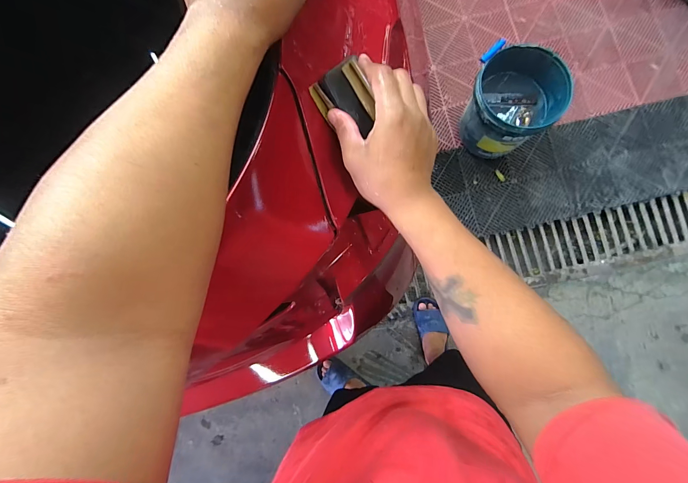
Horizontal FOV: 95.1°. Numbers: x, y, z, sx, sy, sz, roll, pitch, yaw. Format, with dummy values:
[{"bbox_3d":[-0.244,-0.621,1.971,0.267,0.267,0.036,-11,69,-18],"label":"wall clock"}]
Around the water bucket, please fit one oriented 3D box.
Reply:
[{"bbox_3d":[0.620,-0.507,1.212,0.305,0.313,0.308,0,83,4],"label":"water bucket"}]

